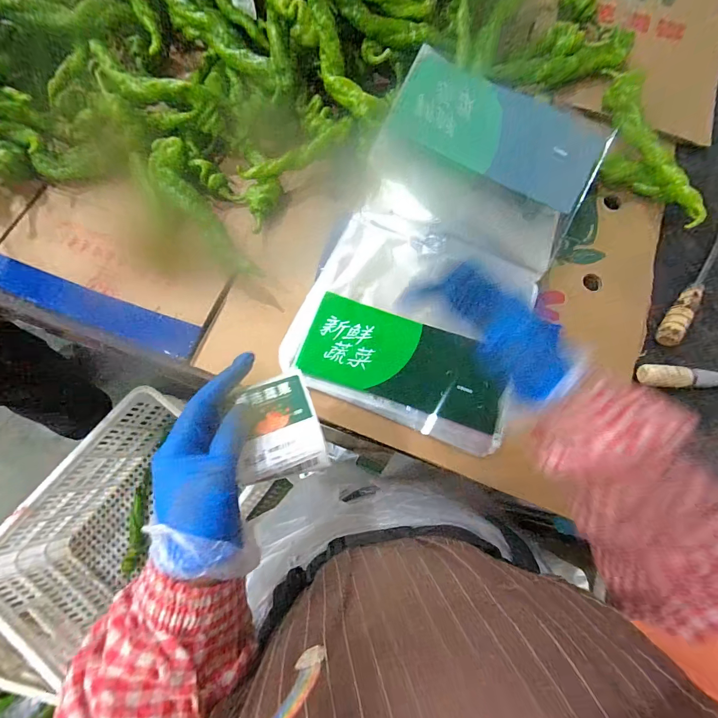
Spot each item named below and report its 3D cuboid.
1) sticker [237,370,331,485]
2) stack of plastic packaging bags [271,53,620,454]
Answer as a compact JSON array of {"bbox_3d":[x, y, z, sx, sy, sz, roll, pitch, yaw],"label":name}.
[{"bbox_3d":[-0.057,0.048,0.260,0.058,0.021,0.069,-11,77,-4],"label":"sticker"},{"bbox_3d":[0.095,-0.120,0.401,0.247,0.096,0.376,22,77,4],"label":"stack of plastic packaging bags"}]

